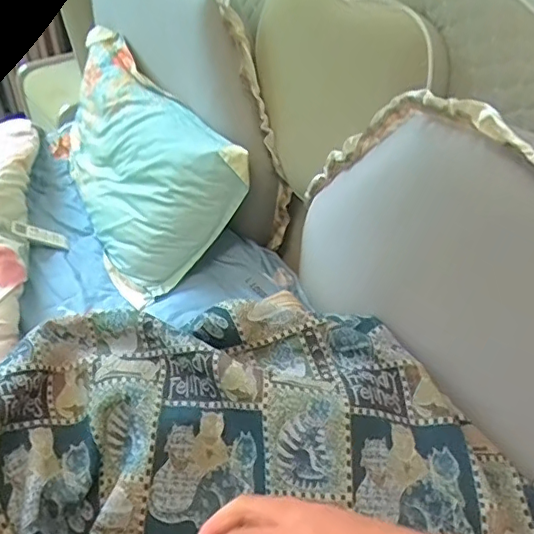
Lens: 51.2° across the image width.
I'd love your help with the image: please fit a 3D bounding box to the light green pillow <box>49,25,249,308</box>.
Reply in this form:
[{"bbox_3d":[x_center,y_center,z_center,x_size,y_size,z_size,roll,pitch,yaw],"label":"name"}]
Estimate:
[{"bbox_3d":[-0.324,-0.263,1.286,0.110,0.371,0.655,16,28,-54],"label":"light green pillow"}]

